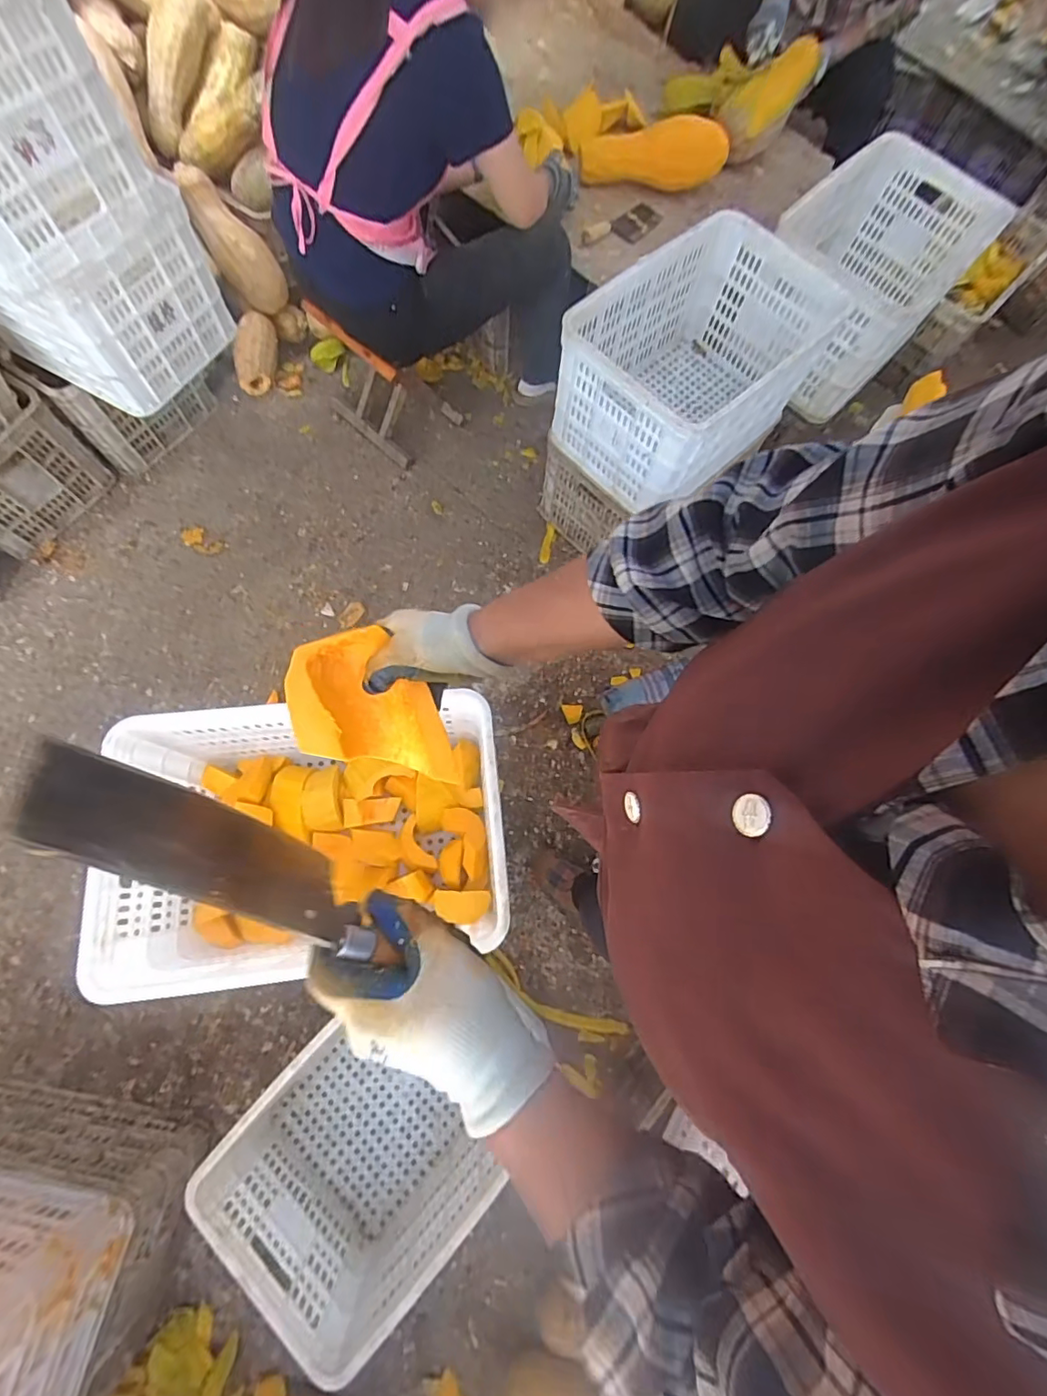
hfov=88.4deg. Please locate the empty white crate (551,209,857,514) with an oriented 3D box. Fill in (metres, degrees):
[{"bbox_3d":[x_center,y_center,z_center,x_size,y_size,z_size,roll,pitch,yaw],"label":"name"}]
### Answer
[{"bbox_3d":[0.342,-0.674,1.123,0.474,0.307,0.334,-39,79,-15],"label":"empty white crate"}]

